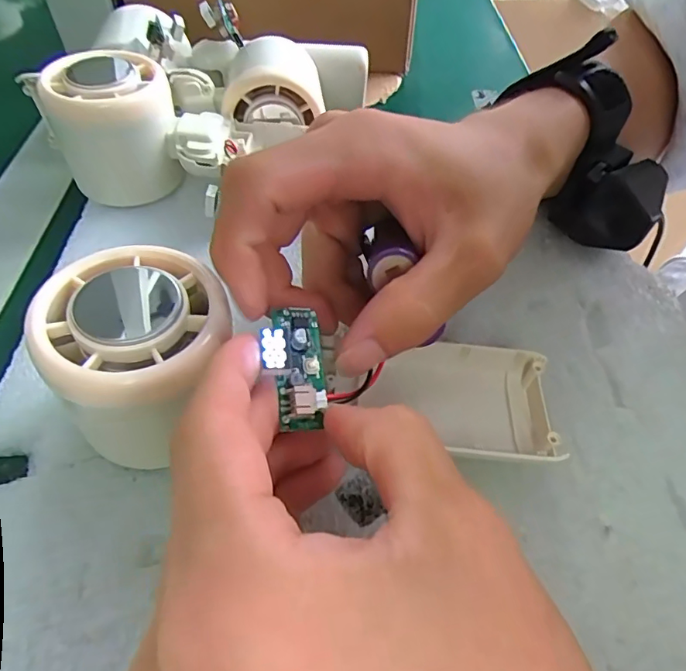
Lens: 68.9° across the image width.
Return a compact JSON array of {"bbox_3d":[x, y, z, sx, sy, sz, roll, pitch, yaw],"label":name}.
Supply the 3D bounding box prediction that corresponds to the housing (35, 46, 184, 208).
[{"bbox_3d":[-0.112,-0.100,0.249,0.054,0.063,0.042,-17,54,-15],"label":"housing"}]

